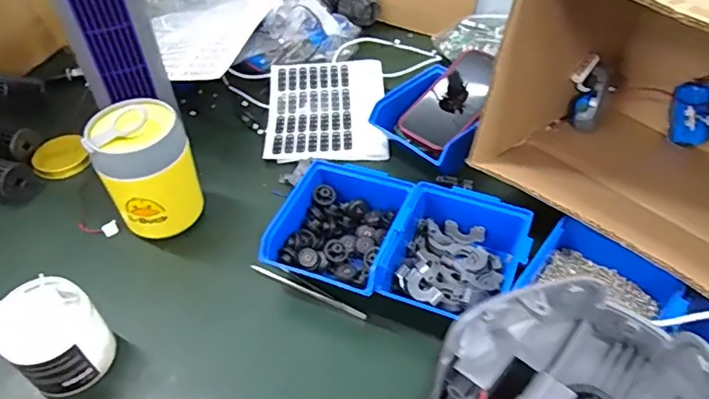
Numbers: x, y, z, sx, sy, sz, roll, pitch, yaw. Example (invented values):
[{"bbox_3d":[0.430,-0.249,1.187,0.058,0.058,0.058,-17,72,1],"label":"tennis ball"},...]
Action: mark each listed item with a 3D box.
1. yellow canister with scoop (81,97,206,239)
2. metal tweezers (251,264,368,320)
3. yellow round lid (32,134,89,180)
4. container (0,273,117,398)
[{"bbox_3d":[-0.219,-0.030,0.581,0.090,0.139,0.083,-1,46,1],"label":"yellow canister with scoop"},{"bbox_3d":[-0.048,0.093,0.551,0.132,0.008,0.008,20,52,17],"label":"metal tweezers"},{"bbox_3d":[-0.375,-0.056,0.694,0.062,0.017,0.067,-1,46,1],"label":"yellow round lid"},{"bbox_3d":[-0.260,0.123,0.477,0.074,0.082,0.072,-1,46,1],"label":"container"}]

